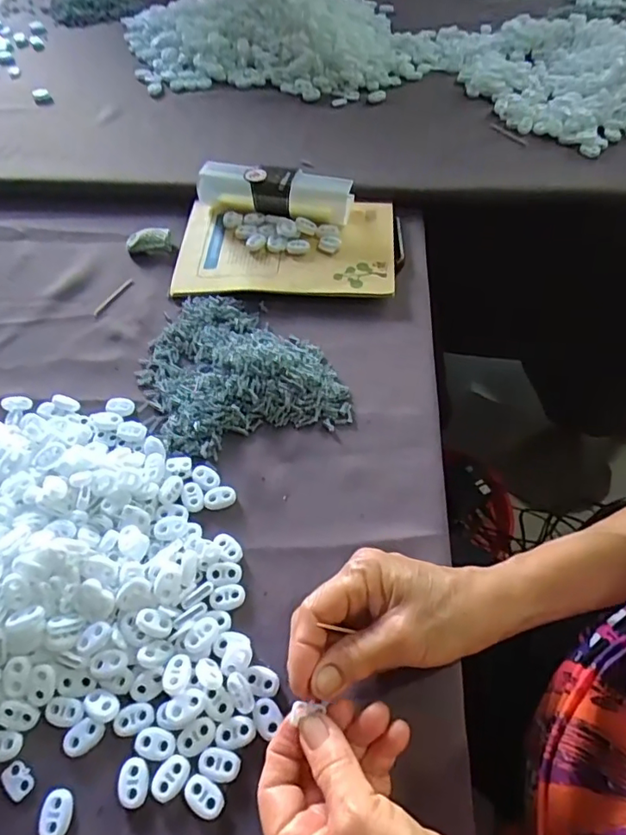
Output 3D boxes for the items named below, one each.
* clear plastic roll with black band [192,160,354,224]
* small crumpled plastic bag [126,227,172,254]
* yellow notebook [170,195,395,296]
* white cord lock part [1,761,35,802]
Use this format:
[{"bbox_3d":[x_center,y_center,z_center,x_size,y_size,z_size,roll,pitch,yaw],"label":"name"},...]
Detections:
[{"bbox_3d":[-0.038,-0.219,0.535,0.150,0.039,0.032,9,56,9],"label":"clear plastic roll with black band"},{"bbox_3d":[-0.163,-0.176,0.539,0.043,0.013,0.024,-8,55,-2],"label":"small crumpled plastic bag"},{"bbox_3d":[-0.027,-0.163,0.524,0.205,0.015,0.122,2,56,4],"label":"yellow notebook"},{"bbox_3d":[-0.161,0.197,0.297,0.019,0.004,0.013,35,64,24],"label":"white cord lock part"}]

